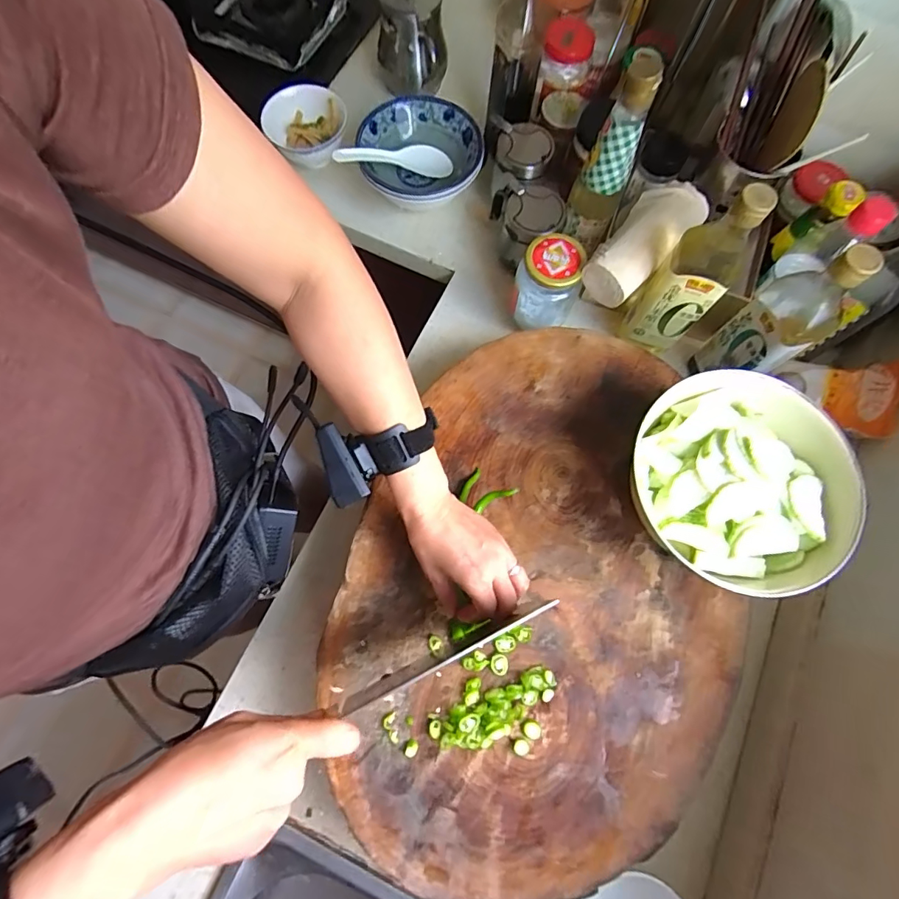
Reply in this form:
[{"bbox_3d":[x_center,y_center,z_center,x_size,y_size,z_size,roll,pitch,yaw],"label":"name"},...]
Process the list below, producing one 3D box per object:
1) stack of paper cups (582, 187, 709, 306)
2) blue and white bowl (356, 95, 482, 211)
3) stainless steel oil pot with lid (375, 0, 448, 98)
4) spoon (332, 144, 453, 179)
[{"bbox_3d":[0.225,-0.245,0.550,0.071,0.067,0.173,43,78,10],"label":"stack of paper cups"},{"bbox_3d":[-0.043,-0.424,0.682,0.169,0.070,0.155,0,74,-1],"label":"blue and white bowl"},{"bbox_3d":[-0.060,-0.621,0.712,0.104,0.126,0.102,0,74,-1],"label":"stainless steel oil pot with lid"},{"bbox_3d":[-0.075,-0.410,0.657,0.173,0.025,0.059,-14,74,-29],"label":"spoon"}]

